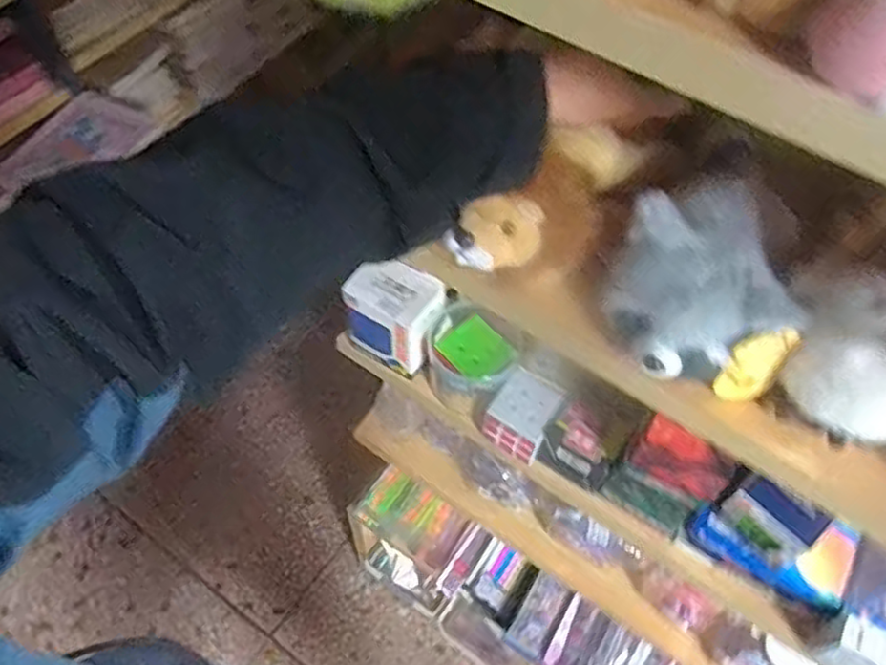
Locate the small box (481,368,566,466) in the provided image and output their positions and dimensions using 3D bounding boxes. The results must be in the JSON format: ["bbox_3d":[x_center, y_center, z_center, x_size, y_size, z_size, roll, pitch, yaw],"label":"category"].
[{"bbox_3d":[0.075,0.076,0.638,0.060,0.052,0.062,28,61,14],"label":"small box"}]

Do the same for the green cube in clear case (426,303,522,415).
[{"bbox_3d":[0.029,0.029,0.667,0.082,0.066,0.088,16,59,7],"label":"green cube in clear case"}]

